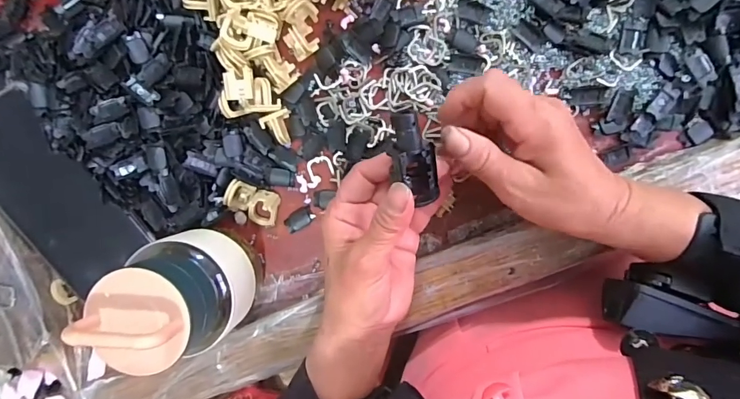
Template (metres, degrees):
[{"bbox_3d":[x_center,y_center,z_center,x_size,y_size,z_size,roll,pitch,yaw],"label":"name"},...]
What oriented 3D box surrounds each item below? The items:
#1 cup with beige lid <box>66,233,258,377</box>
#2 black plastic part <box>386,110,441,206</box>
[{"bbox_3d":[-0.117,0.061,0.262,0.061,0.109,0.072,-13,95,6],"label":"cup with beige lid"},{"bbox_3d":[0.024,-0.025,0.241,0.025,0.016,0.057,-19,128,7],"label":"black plastic part"}]

